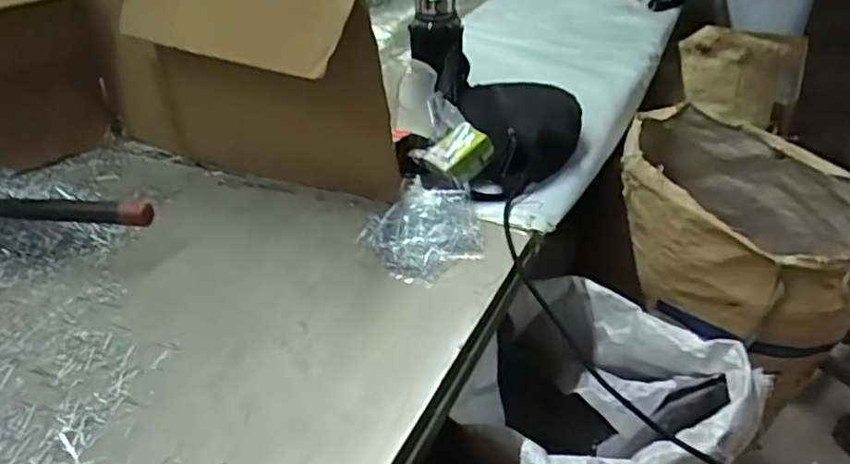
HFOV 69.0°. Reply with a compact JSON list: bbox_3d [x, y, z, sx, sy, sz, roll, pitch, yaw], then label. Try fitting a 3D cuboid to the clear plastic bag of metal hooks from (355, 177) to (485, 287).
[{"bbox_3d":[-0.005,-0.007,0.677,0.126,0.023,0.161,-6,34,-2],"label":"clear plastic bag of metal hooks"}]

